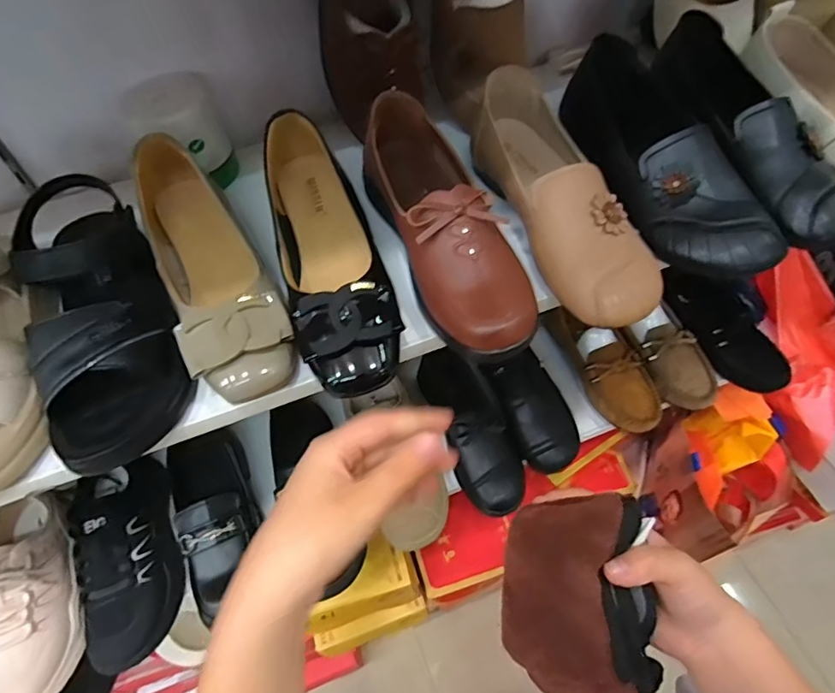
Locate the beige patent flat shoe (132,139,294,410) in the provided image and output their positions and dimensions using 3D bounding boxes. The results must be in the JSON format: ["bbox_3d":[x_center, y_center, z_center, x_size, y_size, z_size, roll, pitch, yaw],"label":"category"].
[{"bbox_3d":[-0.157,-0.071,0.385,0.069,0.075,0.224,-23,57,-13],"label":"beige patent flat shoe"}]

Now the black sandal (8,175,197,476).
[{"bbox_3d":[-0.222,-0.025,0.378,0.087,0.094,0.218,-21,56,-11],"label":"black sandal"}]

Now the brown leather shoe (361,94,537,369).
[{"bbox_3d":[0.019,-0.094,0.388,0.076,0.074,0.216,-19,56,-10],"label":"brown leather shoe"}]

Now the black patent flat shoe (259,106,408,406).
[{"bbox_3d":[-0.071,-0.081,0.392,0.072,0.072,0.234,-17,55,-8],"label":"black patent flat shoe"}]

